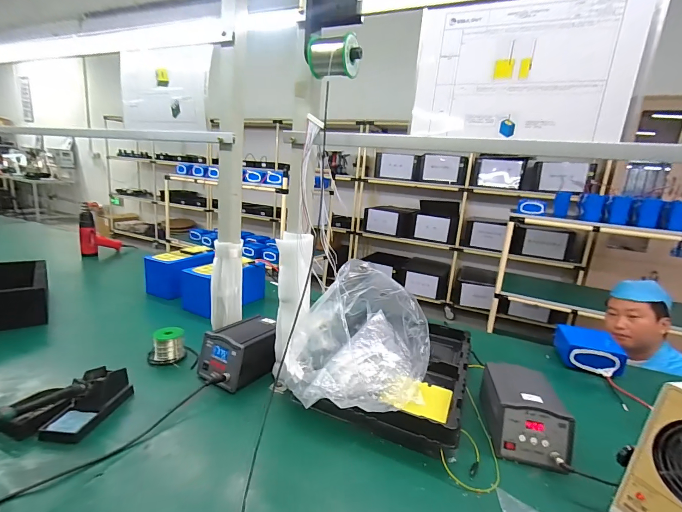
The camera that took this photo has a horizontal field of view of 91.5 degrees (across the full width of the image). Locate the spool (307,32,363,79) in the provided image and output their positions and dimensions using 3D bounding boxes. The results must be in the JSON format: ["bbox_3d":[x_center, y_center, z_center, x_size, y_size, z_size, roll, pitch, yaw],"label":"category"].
[{"bbox_3d":[-0.009,-0.344,0.578,0.086,0.062,0.054,11,14,25],"label":"spool"}]

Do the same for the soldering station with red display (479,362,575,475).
[{"bbox_3d":[0.374,0.319,0.689,0.130,0.103,0.205,7,13,8],"label":"soldering station with red display"}]

